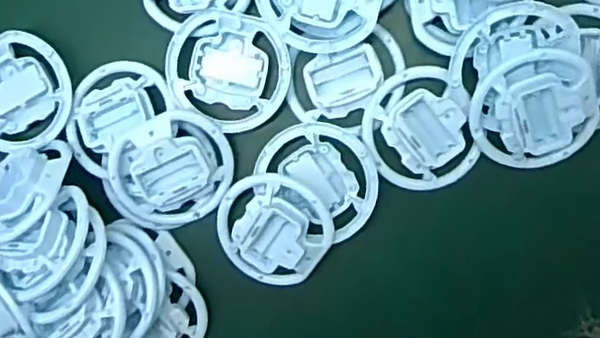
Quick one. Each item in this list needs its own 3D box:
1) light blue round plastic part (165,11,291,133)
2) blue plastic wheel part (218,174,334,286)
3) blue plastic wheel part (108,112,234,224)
[{"bbox_3d":[-0.063,-0.083,0.535,0.104,0.016,0.097,1,98,5],"label":"light blue round plastic part"},{"bbox_3d":[-0.022,0.055,0.550,0.099,0.036,0.099,2,98,5],"label":"blue plastic wheel part"},{"bbox_3d":[-0.111,0.001,0.539,0.099,0.035,0.094,1,98,5],"label":"blue plastic wheel part"}]

